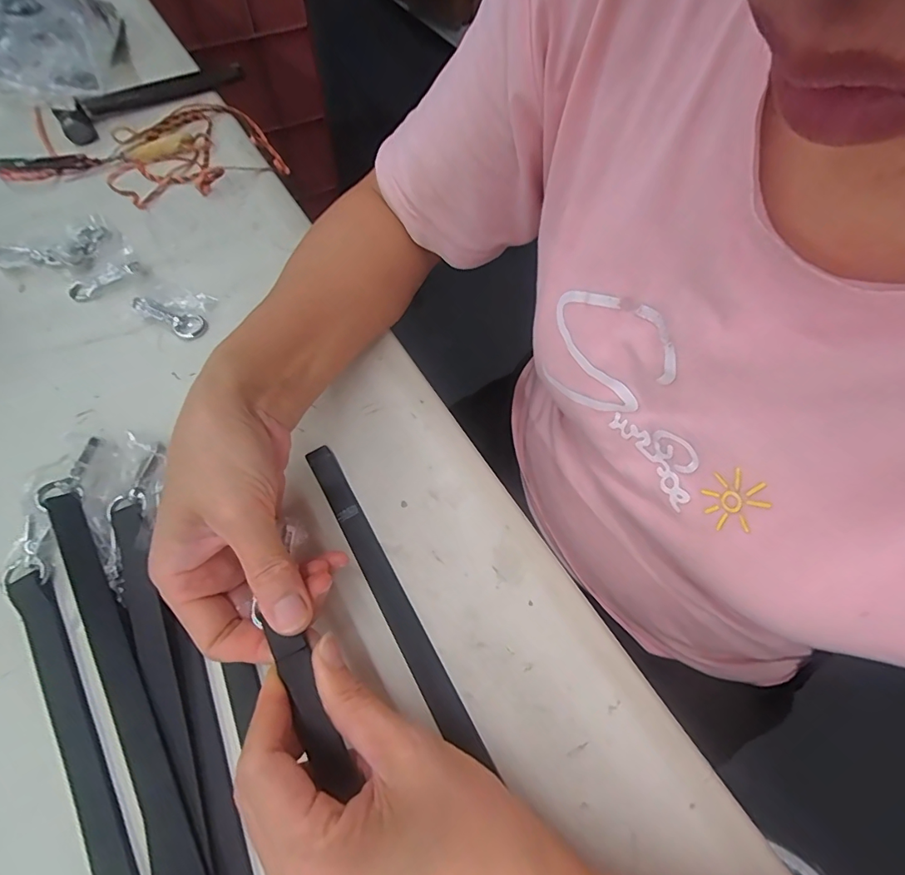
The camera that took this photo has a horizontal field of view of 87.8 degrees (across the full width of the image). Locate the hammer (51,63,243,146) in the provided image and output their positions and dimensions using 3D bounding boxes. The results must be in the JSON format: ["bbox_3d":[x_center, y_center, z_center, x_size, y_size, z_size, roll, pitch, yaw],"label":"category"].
[{"bbox_3d":[-0.301,-0.353,0.480,0.194,0.023,0.051,-39,68,-19],"label":"hammer"}]

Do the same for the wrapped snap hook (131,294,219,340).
[{"bbox_3d":[-0.205,-0.099,0.355,0.053,0.011,0.039,27,64,14],"label":"wrapped snap hook"}]

